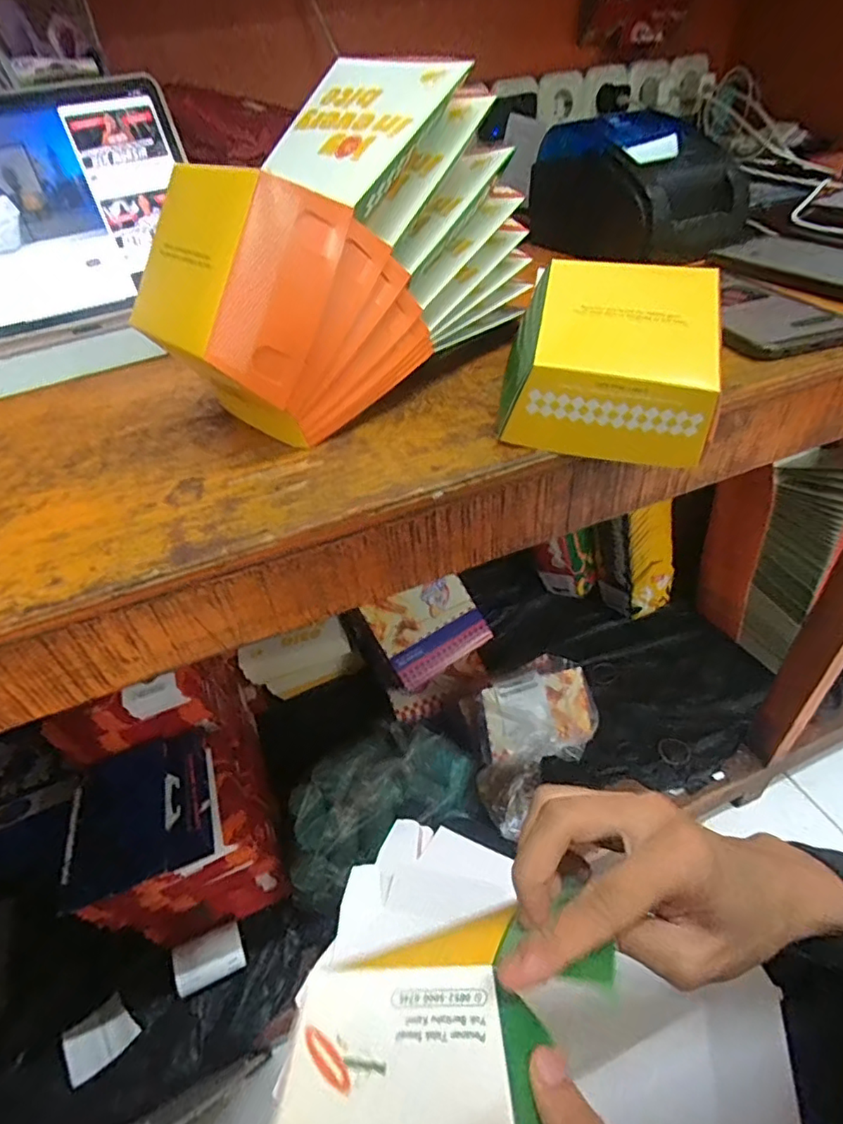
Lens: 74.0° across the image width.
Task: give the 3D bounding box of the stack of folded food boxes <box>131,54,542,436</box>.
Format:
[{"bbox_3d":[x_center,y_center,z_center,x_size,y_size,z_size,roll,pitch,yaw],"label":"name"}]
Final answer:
[{"bbox_3d":[-0.045,-0.189,0.343,0.101,0.161,0.251,30,53,35],"label":"stack of folded food boxes"}]

